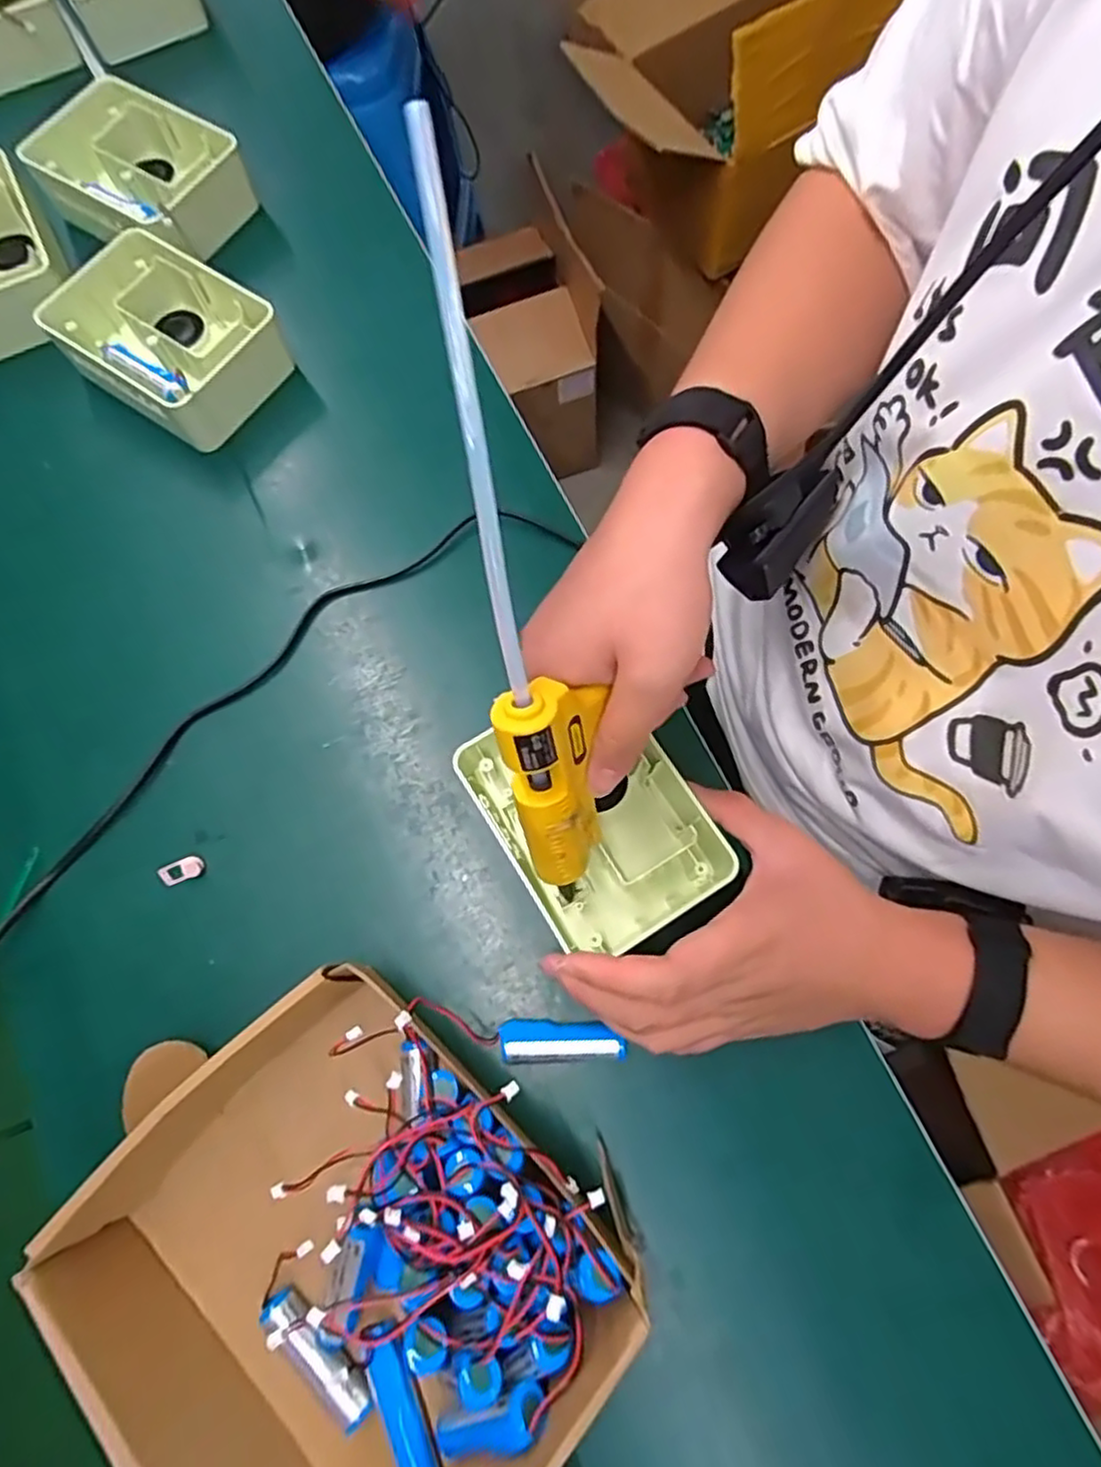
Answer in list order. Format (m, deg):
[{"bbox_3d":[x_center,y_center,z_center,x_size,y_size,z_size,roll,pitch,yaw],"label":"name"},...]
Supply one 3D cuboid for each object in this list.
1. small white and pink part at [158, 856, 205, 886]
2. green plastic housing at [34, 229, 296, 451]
[{"bbox_3d":[-0.220,0.081,0.418,0.024,0.005,0.013,-20,73,-7],"label":"small white and pink part"},{"bbox_3d":[-0.277,-0.284,0.510,0.146,0.053,0.106,33,75,10],"label":"green plastic housing"}]

